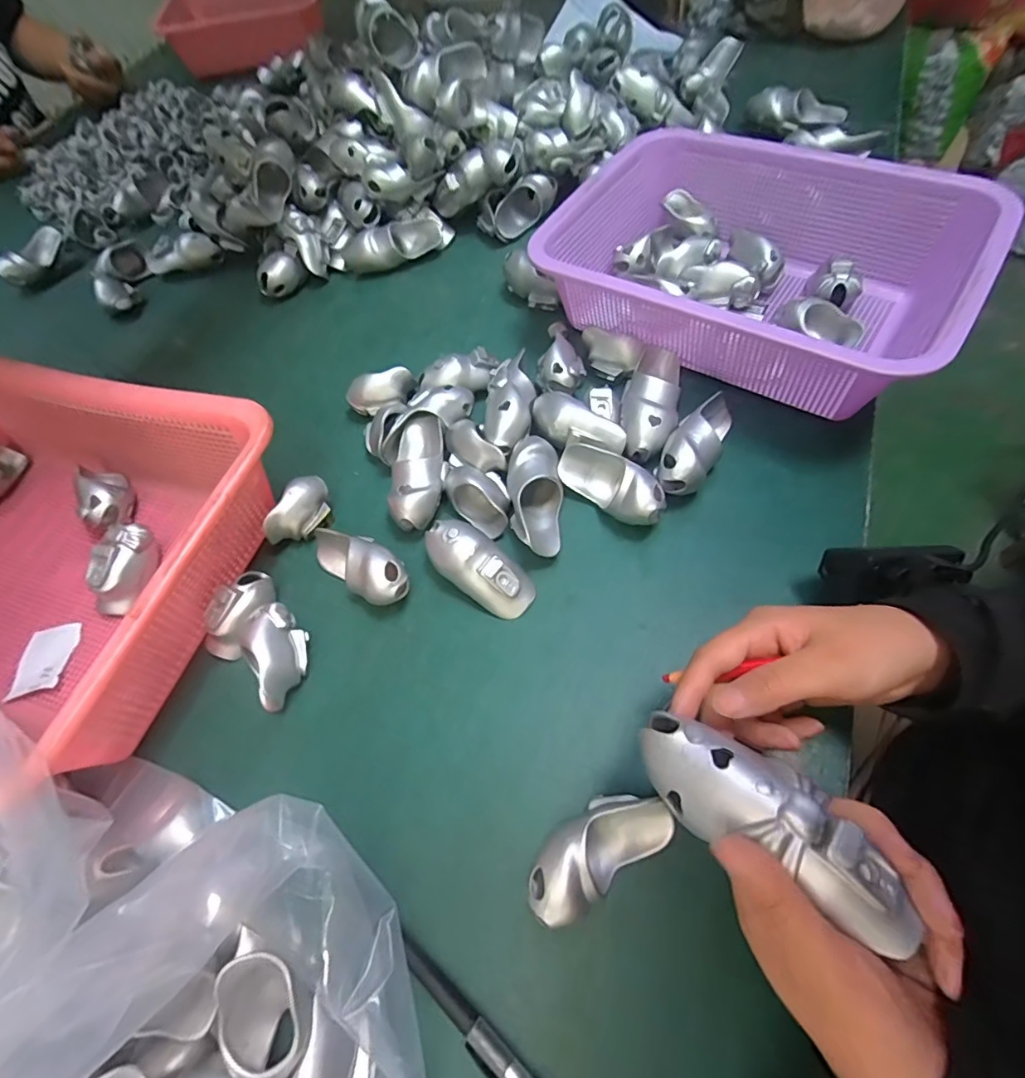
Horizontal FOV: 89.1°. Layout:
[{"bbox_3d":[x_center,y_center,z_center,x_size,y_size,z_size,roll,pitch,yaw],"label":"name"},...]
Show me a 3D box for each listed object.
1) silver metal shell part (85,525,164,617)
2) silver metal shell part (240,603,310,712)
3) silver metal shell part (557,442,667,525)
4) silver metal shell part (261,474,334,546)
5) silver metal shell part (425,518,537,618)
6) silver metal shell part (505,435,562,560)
[{"bbox_3d":[-0.278,0.022,0.377,0.029,0.037,0.060,1,60,6],"label":"silver metal shell part"},{"bbox_3d":[-0.149,0.071,0.327,0.032,0.028,0.059,-20,60,-6],"label":"silver metal shell part"},{"bbox_3d":[0.070,-0.038,0.364,0.078,0.031,0.033,37,70,23],"label":"silver metal shell part"},{"bbox_3d":[-0.156,-0.018,0.390,0.027,0.035,0.057,25,66,19],"label":"silver metal shell part"},{"bbox_3d":[-0.021,0.017,0.339,0.081,0.027,0.037,40,71,2],"label":"silver metal shell part"},{"bbox_3d":[0.016,-0.030,0.363,0.037,0.031,0.087,-7,60,2],"label":"silver metal shell part"}]

